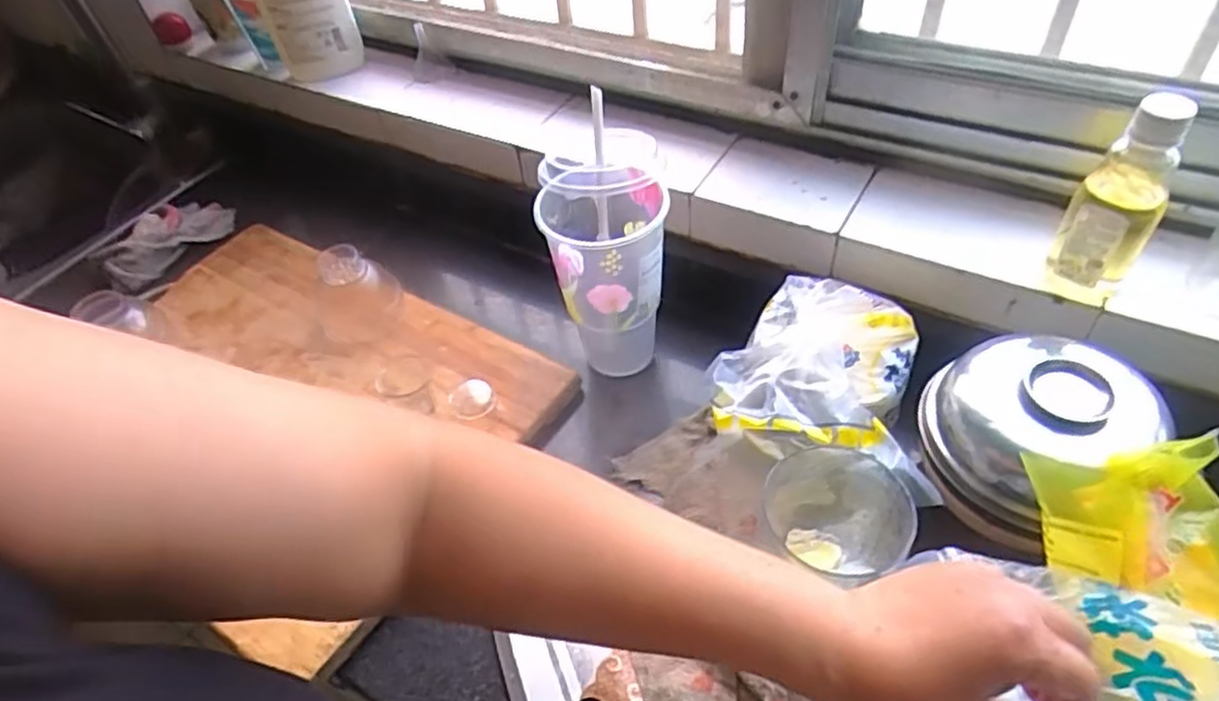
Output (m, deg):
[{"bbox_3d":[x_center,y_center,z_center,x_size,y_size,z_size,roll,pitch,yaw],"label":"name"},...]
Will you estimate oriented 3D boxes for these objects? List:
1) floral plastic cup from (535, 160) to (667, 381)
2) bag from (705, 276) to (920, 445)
[{"bbox_3d":[0.002,-0.062,0.636,0.101,0.172,0.092,-3,47,4],"label":"floral plastic cup"},{"bbox_3d":[0.158,0.007,0.551,0.123,0.060,0.195,22,54,24],"label":"bag"}]

